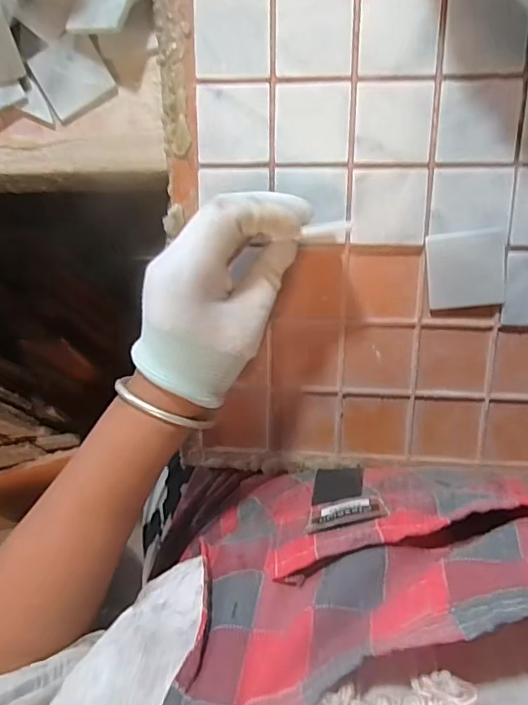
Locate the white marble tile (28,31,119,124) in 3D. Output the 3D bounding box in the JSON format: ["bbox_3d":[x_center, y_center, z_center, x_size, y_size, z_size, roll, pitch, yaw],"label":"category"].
[{"bbox_3d":[-0.138,-0.201,0.382,0.048,0.007,0.051,-29,86,6],"label":"white marble tile"}]

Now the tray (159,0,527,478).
[{"bbox_3d":[0.105,-0.075,0.349,0.332,0.010,0.329,2,105,6],"label":"tray"}]

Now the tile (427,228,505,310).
[{"bbox_3d":[0.133,-0.054,0.347,0.047,0.004,0.050,-5,111,13],"label":"tile"}]

